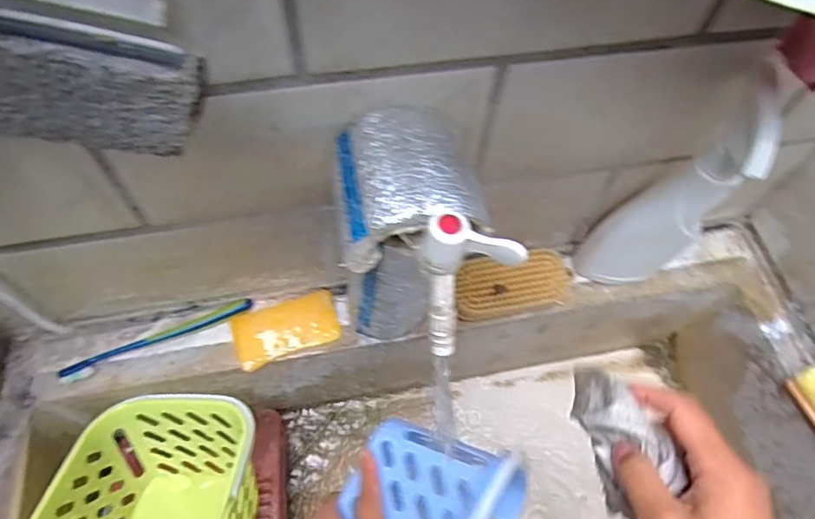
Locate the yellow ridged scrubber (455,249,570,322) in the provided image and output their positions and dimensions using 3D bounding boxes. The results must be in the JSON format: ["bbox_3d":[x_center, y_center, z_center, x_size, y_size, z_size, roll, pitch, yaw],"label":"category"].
[{"bbox_3d":[0.106,0.025,0.561,0.121,0.028,0.052,-10,62,-8],"label":"yellow ridged scrubber"}]

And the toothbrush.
[{"bbox_3d":[-0.246,0.076,0.543,0.183,0.012,0.021,-21,64,-13],"label":"toothbrush"}]

